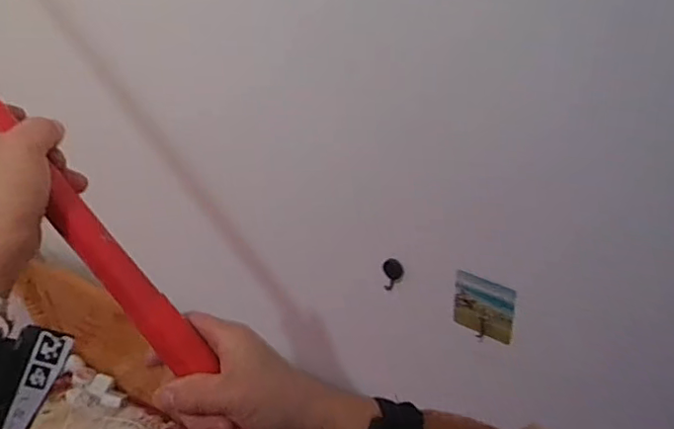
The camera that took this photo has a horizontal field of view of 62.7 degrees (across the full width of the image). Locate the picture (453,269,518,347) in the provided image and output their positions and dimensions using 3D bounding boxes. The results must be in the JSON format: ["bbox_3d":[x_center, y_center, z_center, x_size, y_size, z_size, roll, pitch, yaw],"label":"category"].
[{"bbox_3d":[0.175,0.112,0.662,0.074,0.088,0.008,20,38,31],"label":"picture"}]

